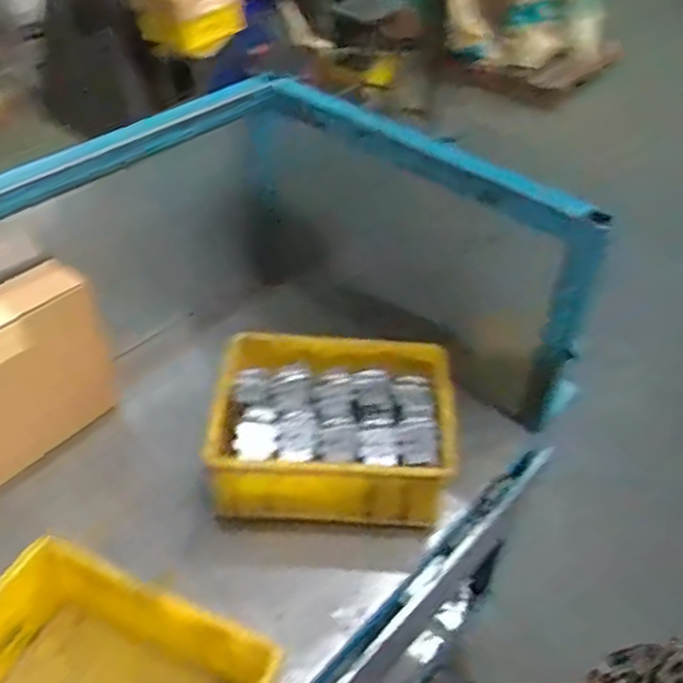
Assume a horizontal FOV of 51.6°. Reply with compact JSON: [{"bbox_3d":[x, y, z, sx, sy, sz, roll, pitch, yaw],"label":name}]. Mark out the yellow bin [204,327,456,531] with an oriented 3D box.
[{"bbox_3d":[-0.007,0.119,1.061,0.335,0.141,0.287,2,43,1],"label":"yellow bin"}]

